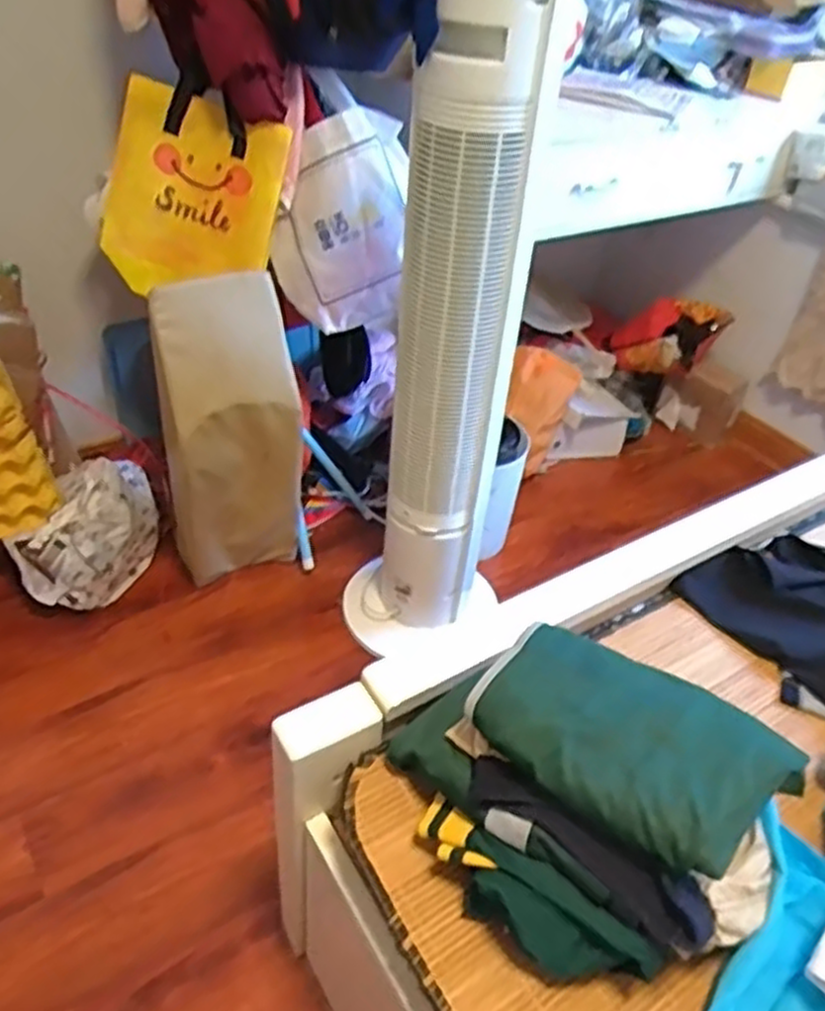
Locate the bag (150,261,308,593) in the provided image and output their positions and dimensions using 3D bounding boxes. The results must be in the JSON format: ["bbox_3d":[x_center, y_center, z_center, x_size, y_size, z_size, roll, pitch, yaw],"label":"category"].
[{"bbox_3d":[-0.316,-0.112,1.335,0.223,0.566,0.091,-16,45,-23],"label":"bag"}]

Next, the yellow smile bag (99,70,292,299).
[{"bbox_3d":[-0.334,-0.460,1.165,0.231,0.294,0.058,6,20,-33],"label":"yellow smile bag"}]

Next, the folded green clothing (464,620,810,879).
[{"bbox_3d":[0.178,0.195,0.645,0.245,0.033,0.153,30,46,26],"label":"folded green clothing"}]

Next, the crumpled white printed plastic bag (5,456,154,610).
[{"bbox_3d":[-0.597,0.059,1.443,0.280,0.246,0.117,-31,52,-35],"label":"crumpled white printed plastic bag"}]

